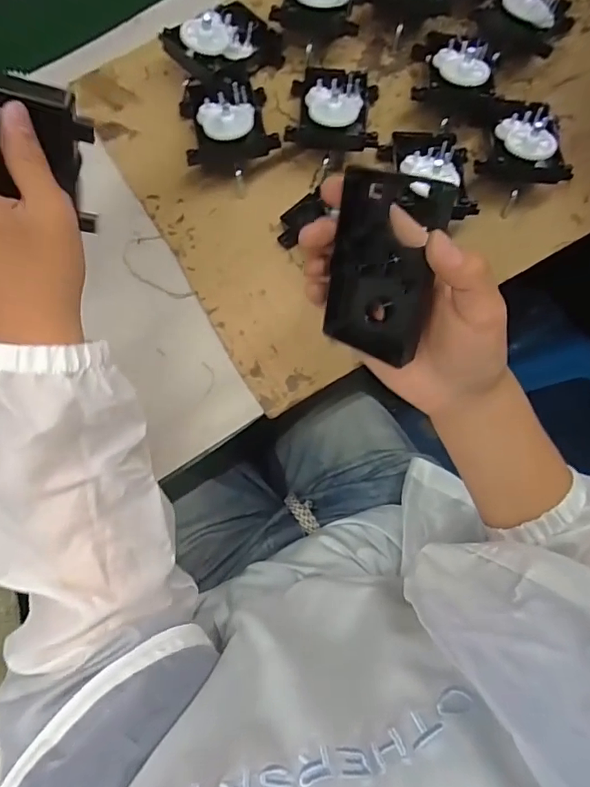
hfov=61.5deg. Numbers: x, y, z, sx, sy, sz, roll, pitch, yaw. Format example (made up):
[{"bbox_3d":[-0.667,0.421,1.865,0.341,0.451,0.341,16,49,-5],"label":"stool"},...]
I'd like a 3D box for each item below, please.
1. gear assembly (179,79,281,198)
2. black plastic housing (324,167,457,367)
[{"bbox_3d":[-0.061,-0.246,0.449,0.081,0.052,0.106,-12,80,-3],"label":"gear assembly"},{"bbox_3d":[0.050,-0.072,0.288,0.062,0.016,0.099,22,117,27],"label":"black plastic housing"}]

